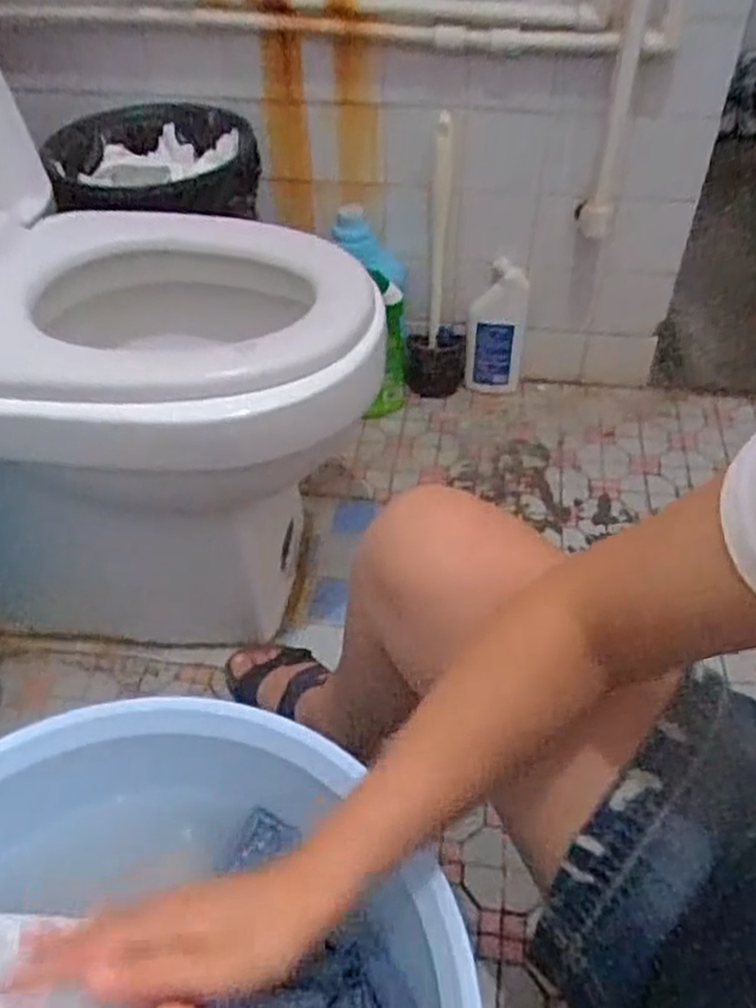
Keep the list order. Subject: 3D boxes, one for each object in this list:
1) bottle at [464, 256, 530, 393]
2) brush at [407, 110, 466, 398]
[{"bbox_3d":[0.192,-0.275,1.269,0.091,0.213,0.051,7,45,8],"label":"bottle"},{"bbox_3d":[0.096,-0.350,1.192,0.092,0.404,0.084,4,44,4],"label":"brush"}]

